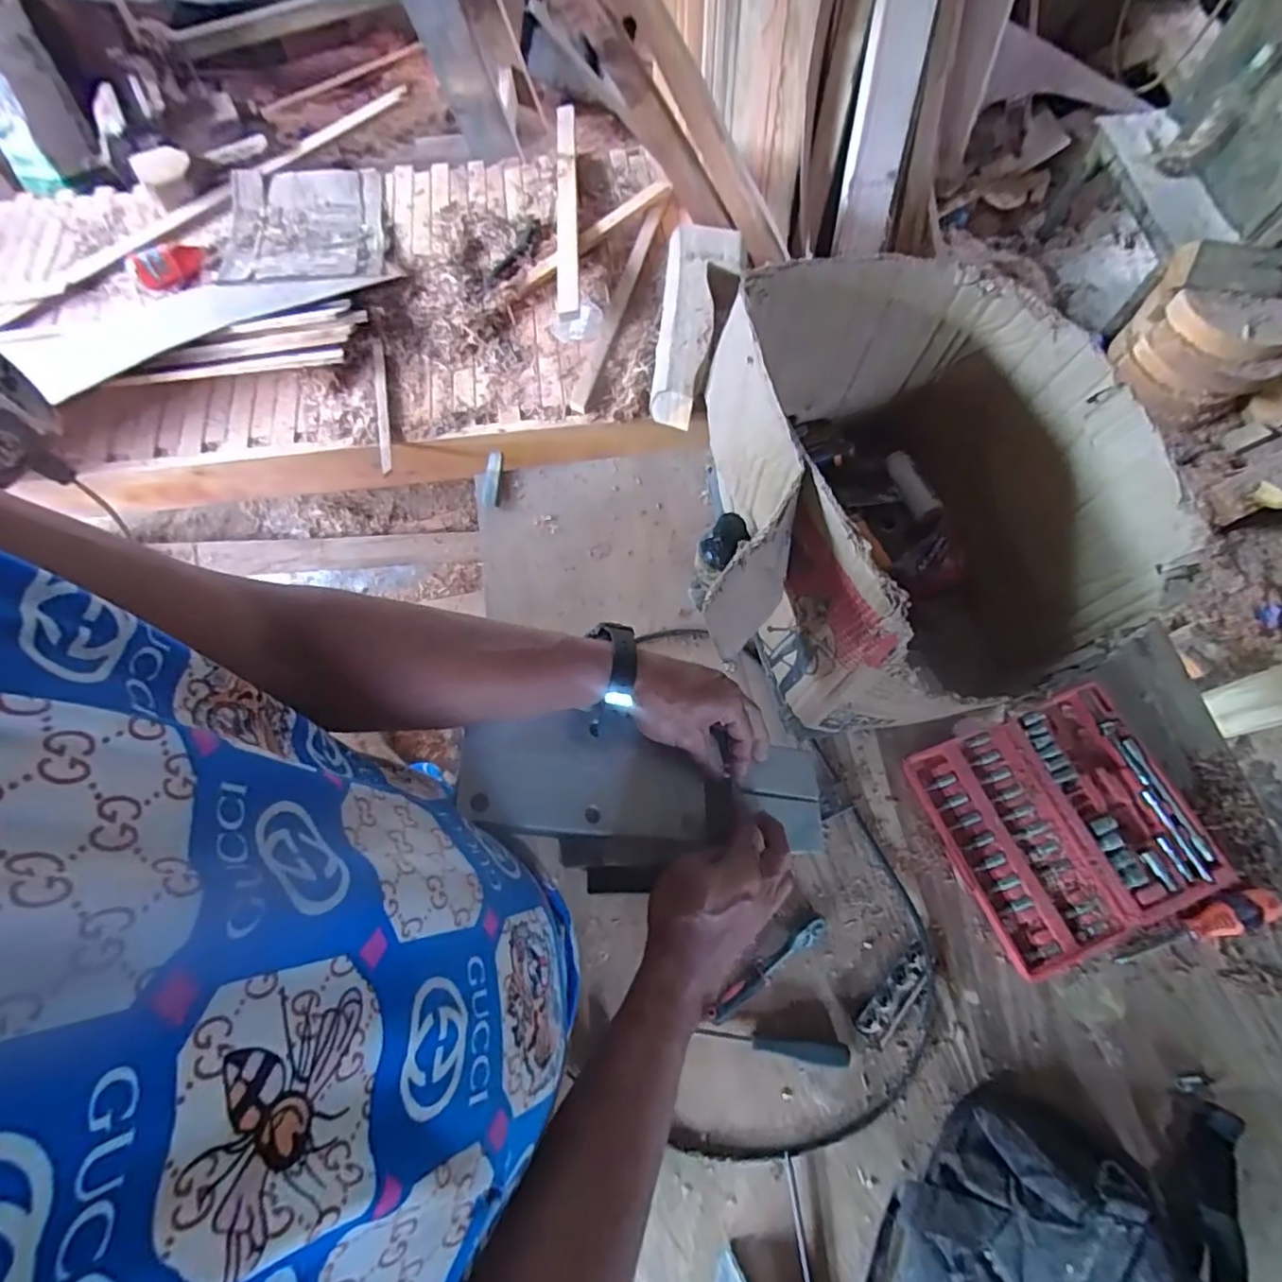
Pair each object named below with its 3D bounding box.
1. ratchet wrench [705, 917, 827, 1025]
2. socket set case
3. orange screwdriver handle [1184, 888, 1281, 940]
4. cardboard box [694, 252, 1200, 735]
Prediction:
[{"bbox_3d":[0.127,0.328,0.600,0.146,0.018,0.023,-32,72,-13],"label":"ratchet wrench"},{"bbox_3d":[0.453,0.195,0.653,0.254,0.026,0.233,-19,70,-8],"label":"socket set case"},{"bbox_3d":[0.610,0.280,0.621,0.104,0.025,0.035,-12,69,-5],"label":"orange screwdriver handle"},{"bbox_3d":[0.256,-0.141,0.652,0.409,0.285,0.436,-7,68,-4],"label":"cardboard box"}]

